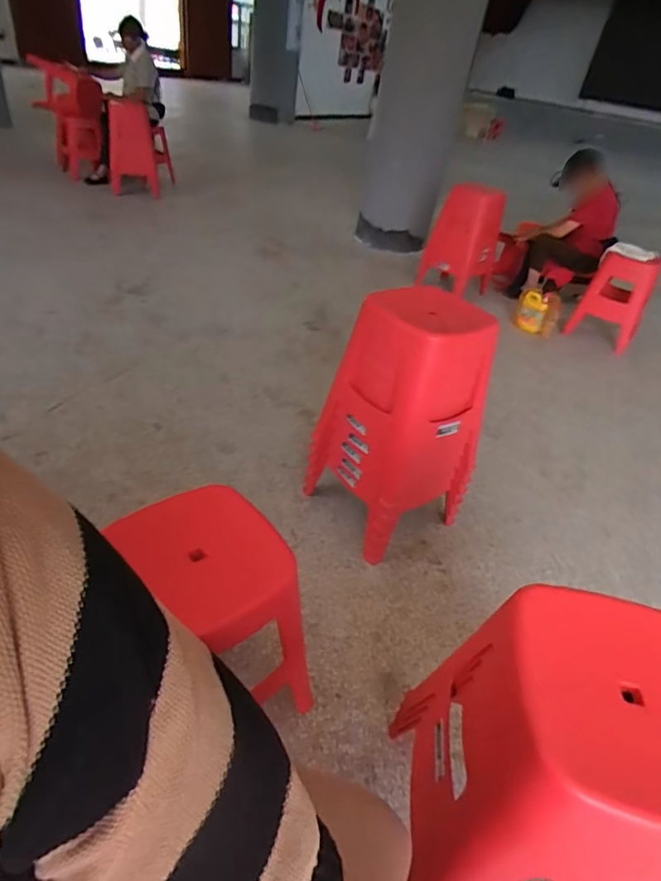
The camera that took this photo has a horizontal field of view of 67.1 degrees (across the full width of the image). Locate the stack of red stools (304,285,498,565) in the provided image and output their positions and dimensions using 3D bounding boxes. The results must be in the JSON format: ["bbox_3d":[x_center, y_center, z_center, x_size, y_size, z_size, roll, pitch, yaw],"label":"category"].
[{"bbox_3d":[0.185,-0.065,1.399,0.309,0.639,0.349,-18,45,-31],"label":"stack of red stools"}]

